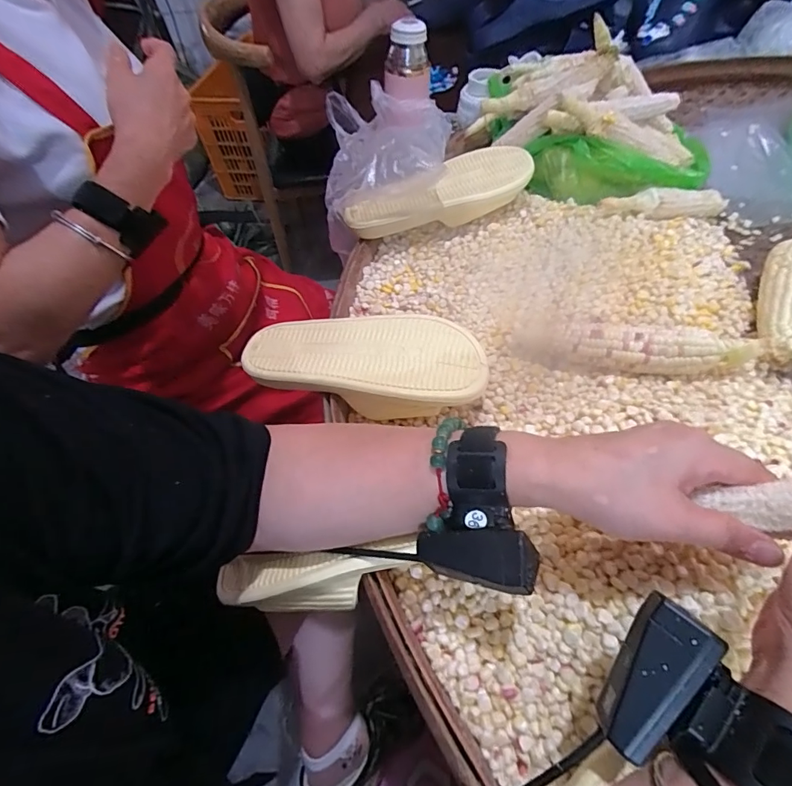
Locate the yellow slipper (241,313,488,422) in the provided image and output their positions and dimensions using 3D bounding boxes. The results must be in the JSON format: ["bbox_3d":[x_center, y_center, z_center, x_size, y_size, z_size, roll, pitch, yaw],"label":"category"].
[{"bbox_3d":[-0.034,-0.026,0.462,0.238,0.050,0.108,5,55,9],"label":"yellow slipper"}]

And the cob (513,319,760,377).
[{"bbox_3d":[0.231,-0.047,0.454,0.218,0.043,0.045,7,55,10],"label":"cob"}]

